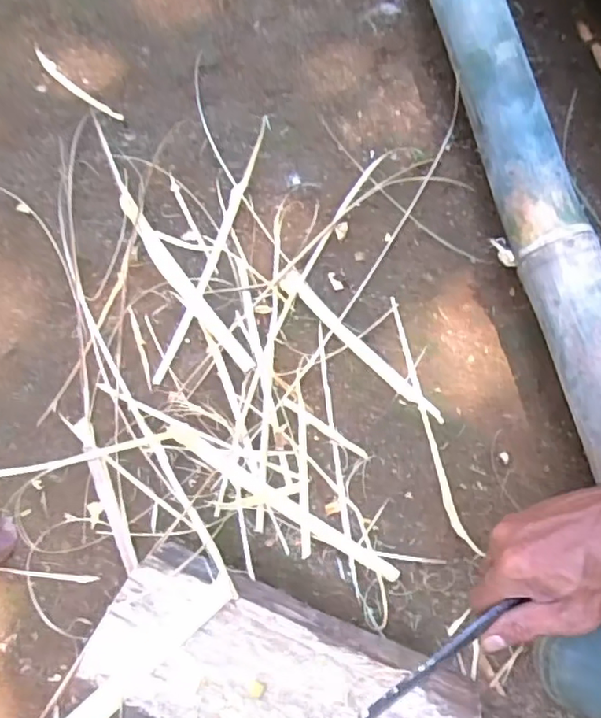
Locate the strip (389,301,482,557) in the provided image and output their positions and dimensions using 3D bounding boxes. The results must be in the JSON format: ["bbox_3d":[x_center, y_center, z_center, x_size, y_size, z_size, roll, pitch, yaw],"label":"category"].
[{"bbox_3d":[0.128,0.059,0.619,0.020,0.011,0.271,-13,66,-4],"label":"strip"}]

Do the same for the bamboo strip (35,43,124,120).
[{"bbox_3d":[-0.300,-0.362,0.809,0.187,0.008,0.020,41,73,18],"label":"bamboo strip"}]

